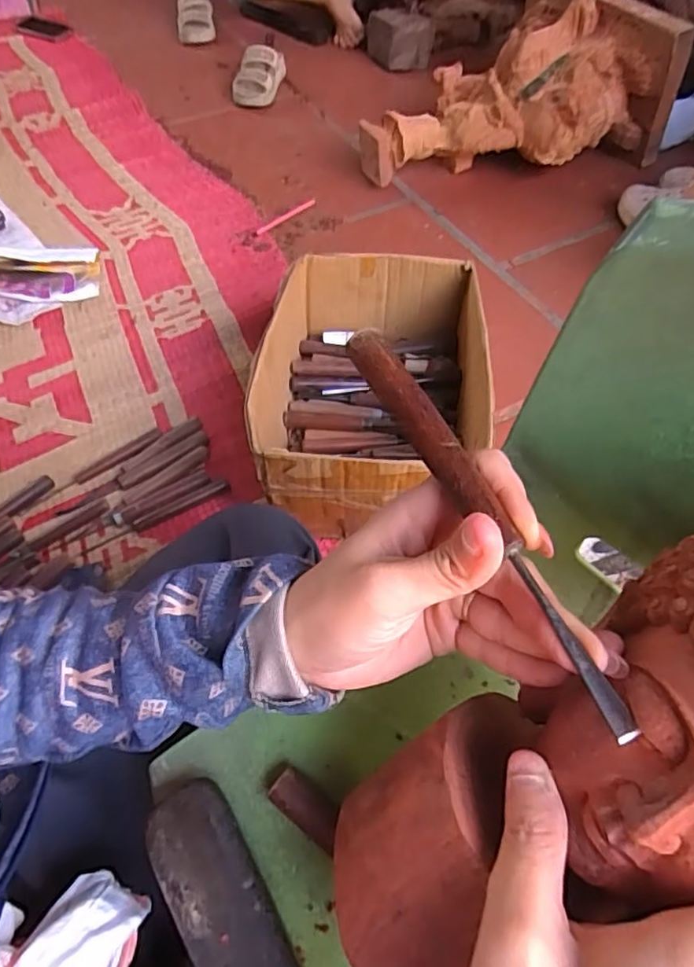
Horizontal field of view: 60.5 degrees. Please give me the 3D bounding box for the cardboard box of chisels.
[{"bbox_3d":[0.029,-0.115,0.718,0.238,0.147,0.330,5,56,6],"label":"cardboard box of chisels"}]

